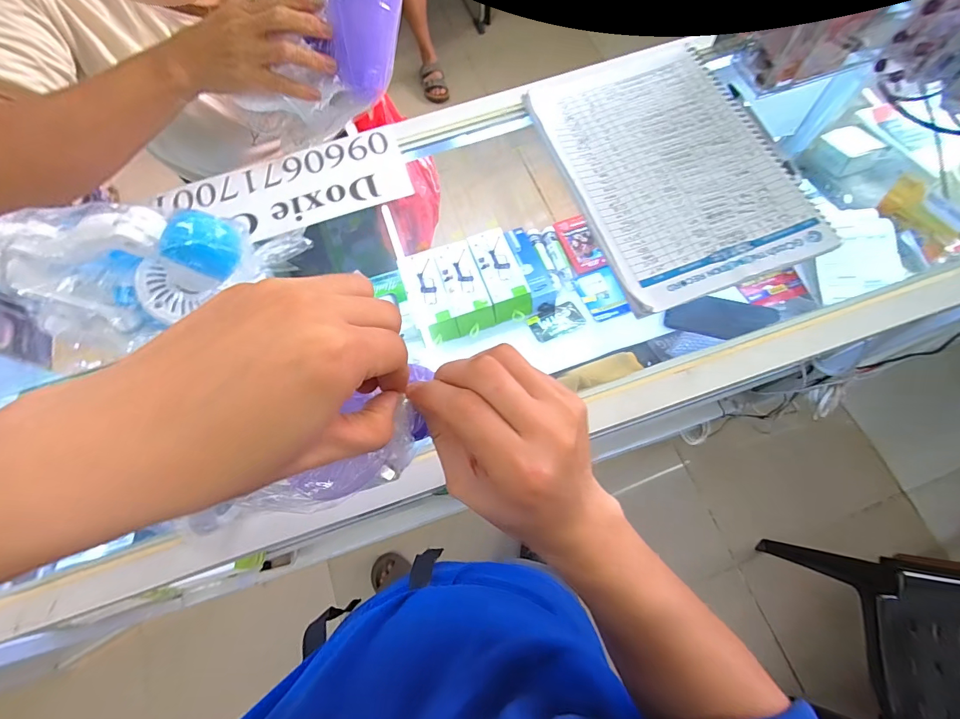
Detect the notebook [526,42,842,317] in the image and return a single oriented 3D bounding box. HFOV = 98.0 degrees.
[{"bbox_3d":[0.196,-0.209,0.440,0.211,0.010,0.308,-17,71,-3],"label":"notebook"}]

